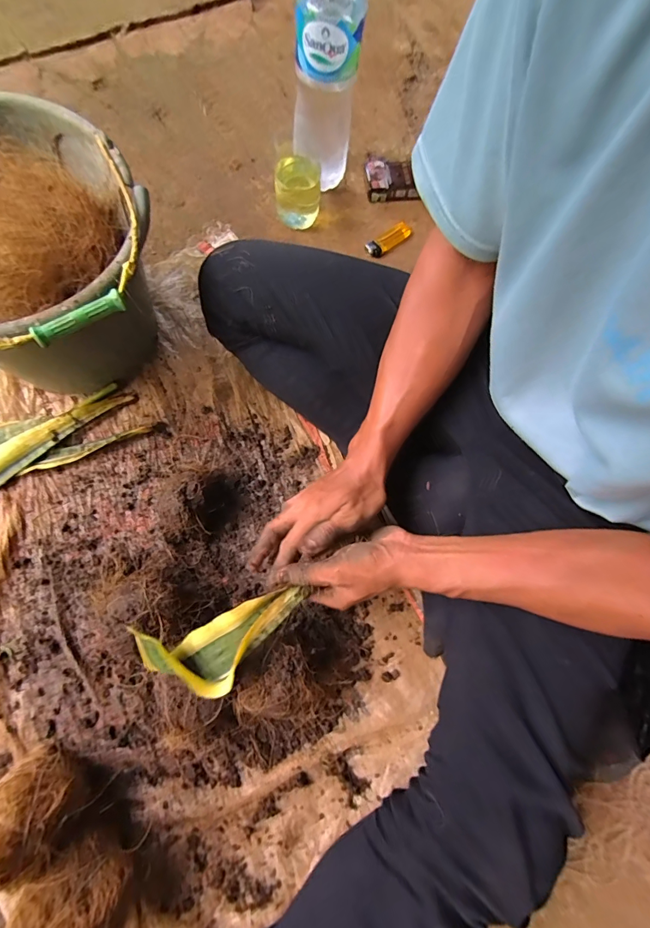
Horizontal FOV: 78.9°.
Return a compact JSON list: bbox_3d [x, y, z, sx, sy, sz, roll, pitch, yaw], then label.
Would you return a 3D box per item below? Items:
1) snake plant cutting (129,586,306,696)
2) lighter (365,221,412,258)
[{"bbox_3d":[-0.095,0.168,0.382,0.163,0.038,0.081,-29,77,3],"label":"snake plant cutting"},{"bbox_3d":[0.101,-0.358,0.626,0.088,0.016,0.026,-42,82,-16],"label":"lighter"}]

